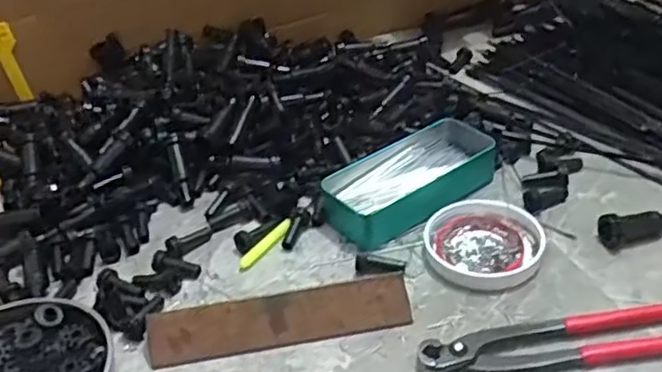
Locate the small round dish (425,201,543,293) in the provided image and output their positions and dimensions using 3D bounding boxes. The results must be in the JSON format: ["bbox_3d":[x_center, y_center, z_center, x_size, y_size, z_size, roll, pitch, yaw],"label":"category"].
[{"bbox_3d":[0.118,0.042,0.530,0.083,0.012,0.087,-4,36,3],"label":"small round dish"}]

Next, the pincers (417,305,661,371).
[{"bbox_3d":[0.154,0.099,0.443,0.195,0.014,0.038,-7,36,-1],"label":"pincers"}]

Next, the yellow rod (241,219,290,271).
[{"bbox_3d":[-0.052,0.048,0.558,0.011,0.012,0.059,24,46,33],"label":"yellow rod"}]

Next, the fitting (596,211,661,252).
[{"bbox_3d":[0.238,0.027,0.526,0.068,0.025,0.022,-16,37,-13],"label":"fitting"}]

